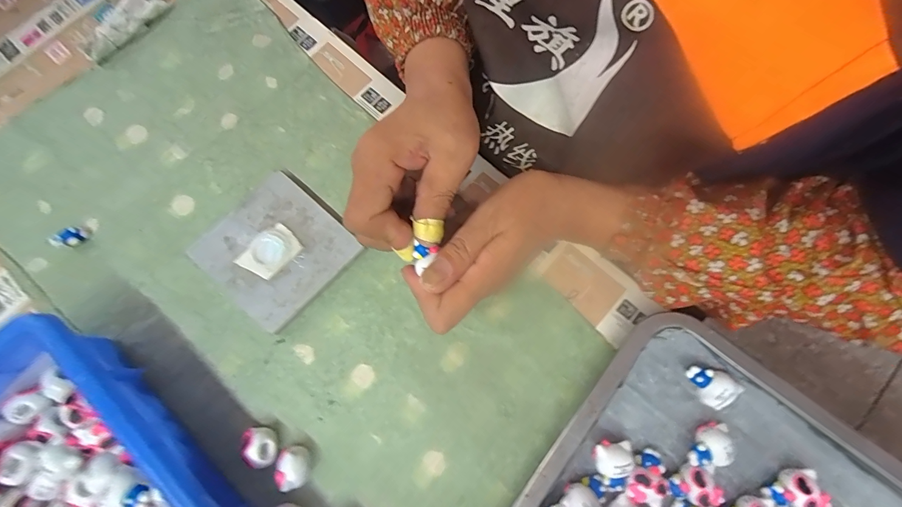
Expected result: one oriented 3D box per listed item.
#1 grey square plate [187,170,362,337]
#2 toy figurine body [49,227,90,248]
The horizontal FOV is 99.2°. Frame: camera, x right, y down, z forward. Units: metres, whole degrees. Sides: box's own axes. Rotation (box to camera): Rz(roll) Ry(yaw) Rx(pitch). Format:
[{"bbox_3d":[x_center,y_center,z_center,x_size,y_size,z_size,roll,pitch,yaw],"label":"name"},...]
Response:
[{"bbox_3d":[-0.139,-0.005,0.306,0.101,0.013,0.099,41,79,9],"label":"grey square plate"},{"bbox_3d":[-0.301,-0.013,0.303,0.016,0.014,0.015,-2,76,-2],"label":"toy figurine body"}]

